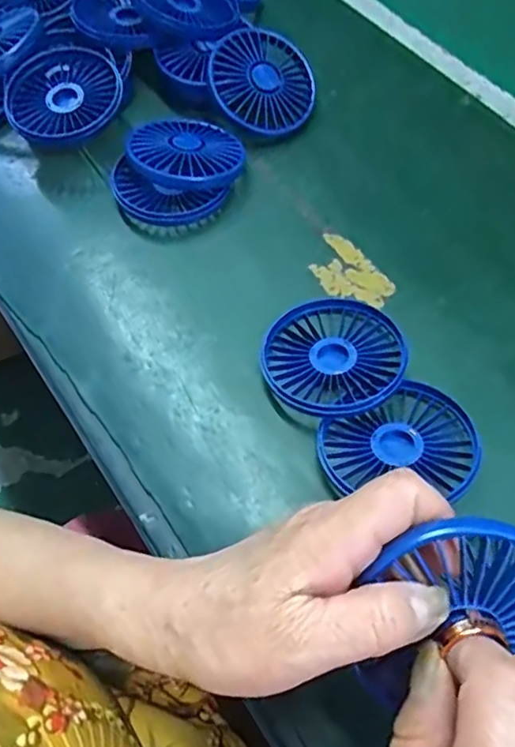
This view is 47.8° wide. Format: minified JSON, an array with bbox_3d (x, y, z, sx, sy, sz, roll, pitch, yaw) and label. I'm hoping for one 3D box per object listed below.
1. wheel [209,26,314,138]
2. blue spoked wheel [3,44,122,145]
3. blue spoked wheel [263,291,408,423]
[{"bbox_3d":[0.006,-0.236,0.471,0.086,0.009,0.087,1,86,-17],"label":"wheel"},{"bbox_3d":[-0.152,-0.219,0.464,0.094,0.022,0.089,-3,69,8],"label":"blue spoked wheel"},{"bbox_3d":[0.050,-0.013,0.365,0.090,0.024,0.085,-1,62,2],"label":"blue spoked wheel"}]

